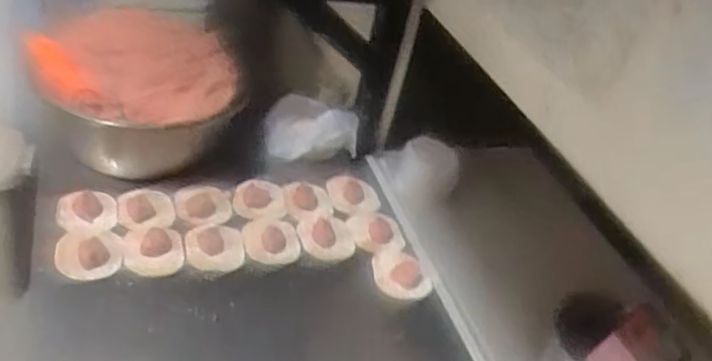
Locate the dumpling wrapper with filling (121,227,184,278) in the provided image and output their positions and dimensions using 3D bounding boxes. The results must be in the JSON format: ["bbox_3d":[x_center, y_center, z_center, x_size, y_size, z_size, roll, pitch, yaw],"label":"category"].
[{"bbox_3d":[-0.253,0.088,0.851,0.070,0.013,0.084,0,37,-19],"label":"dumpling wrapper with filling"}]

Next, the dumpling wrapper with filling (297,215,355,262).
[{"bbox_3d":[-0.040,0.076,0.927,0.074,0.010,0.083,6,35,-10],"label":"dumpling wrapper with filling"}]

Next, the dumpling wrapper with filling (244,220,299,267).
[{"bbox_3d":[-0.113,0.080,0.906,0.072,0.009,0.081,6,35,-11],"label":"dumpling wrapper with filling"}]

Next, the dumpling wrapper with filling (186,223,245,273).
[{"bbox_3d":[-0.181,0.085,0.876,0.072,0.011,0.087,1,36,-17],"label":"dumpling wrapper with filling"}]

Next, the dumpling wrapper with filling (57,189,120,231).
[{"bbox_3d":[-0.347,0.041,0.879,0.074,0.024,0.064,0,37,-19],"label":"dumpling wrapper with filling"}]

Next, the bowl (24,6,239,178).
[{"bbox_3d":[-0.301,-0.123,0.970,0.248,0.147,0.240,6,35,-11],"label":"bowl"}]

